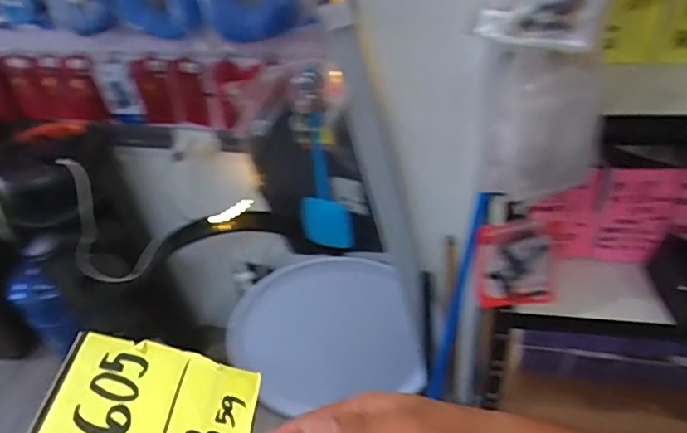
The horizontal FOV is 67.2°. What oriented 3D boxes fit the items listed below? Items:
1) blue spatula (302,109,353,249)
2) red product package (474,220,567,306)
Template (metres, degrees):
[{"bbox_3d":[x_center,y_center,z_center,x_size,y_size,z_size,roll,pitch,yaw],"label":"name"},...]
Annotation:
[{"bbox_3d":[-0.049,-0.071,1.196,0.117,0.377,0.057,-9,40,-3],"label":"blue spatula"},{"bbox_3d":[0.251,0.071,0.743,0.120,0.149,0.032,-4,40,3],"label":"red product package"}]

